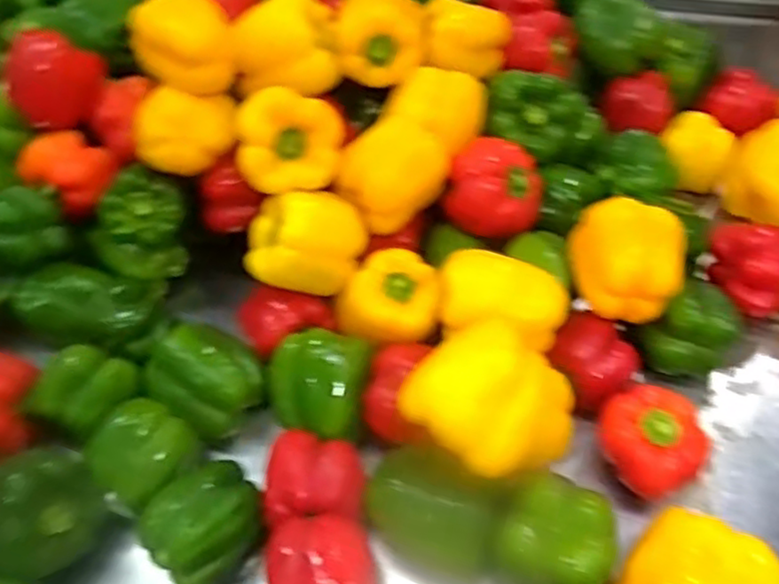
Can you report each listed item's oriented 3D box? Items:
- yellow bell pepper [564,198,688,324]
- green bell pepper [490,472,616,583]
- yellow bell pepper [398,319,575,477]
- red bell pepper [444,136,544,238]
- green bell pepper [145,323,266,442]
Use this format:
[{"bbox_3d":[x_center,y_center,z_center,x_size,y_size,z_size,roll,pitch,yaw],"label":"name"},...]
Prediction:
[{"bbox_3d":[0.199,-0.025,0.585,0.088,0.070,0.092,8,55,11],"label":"yellow bell pepper"},{"bbox_3d":[0.118,0.188,0.498,0.076,0.087,0.082,-2,54,3],"label":"green bell pepper"},{"bbox_3d":[0.072,0.083,0.488,0.096,0.096,0.091,-2,54,3],"label":"yellow bell pepper"},{"bbox_3d":[0.098,-0.091,0.640,0.080,0.064,0.087,16,57,16],"label":"red bell pepper"},{"bbox_3d":[-0.161,0.076,0.613,0.095,0.062,0.083,29,61,23],"label":"green bell pepper"}]

